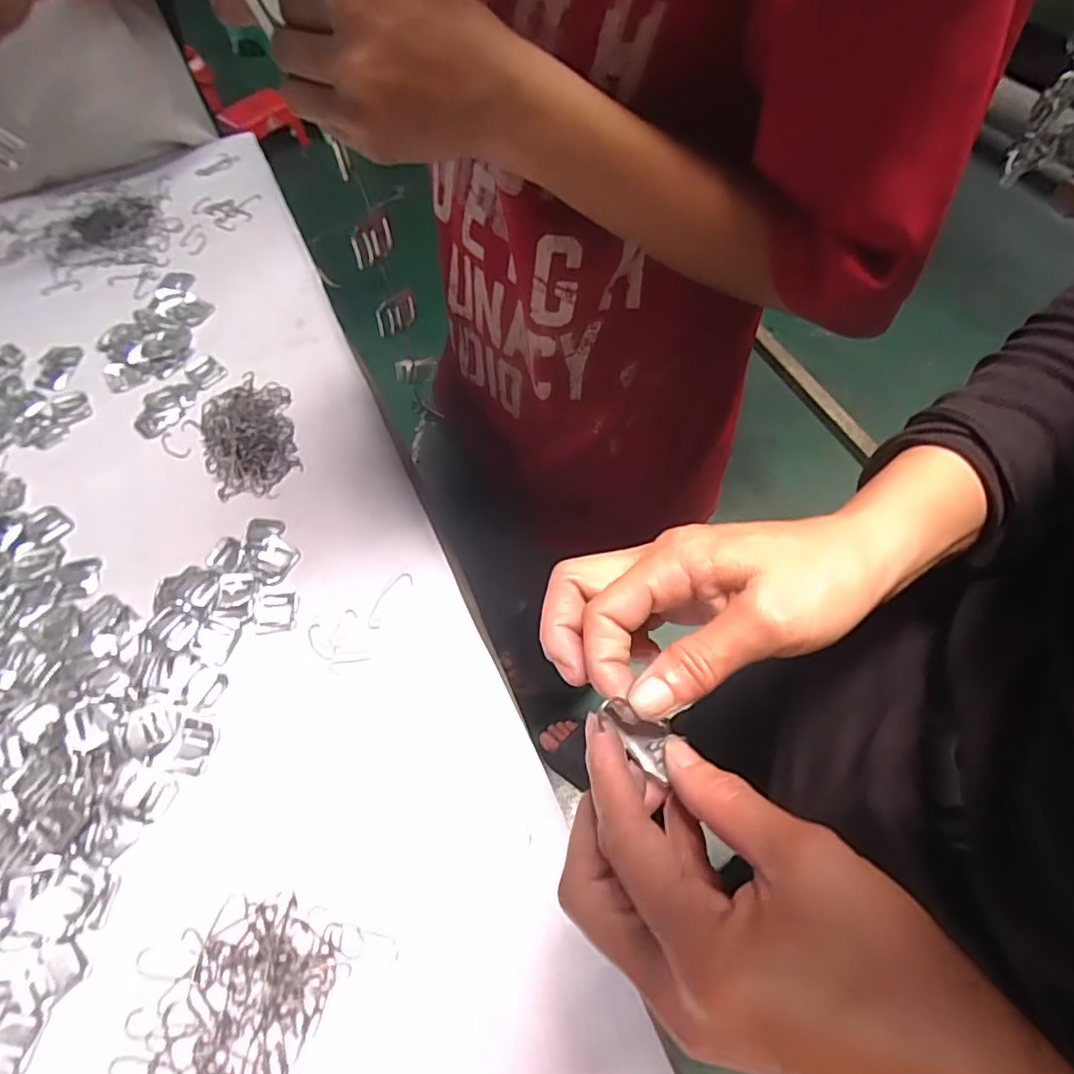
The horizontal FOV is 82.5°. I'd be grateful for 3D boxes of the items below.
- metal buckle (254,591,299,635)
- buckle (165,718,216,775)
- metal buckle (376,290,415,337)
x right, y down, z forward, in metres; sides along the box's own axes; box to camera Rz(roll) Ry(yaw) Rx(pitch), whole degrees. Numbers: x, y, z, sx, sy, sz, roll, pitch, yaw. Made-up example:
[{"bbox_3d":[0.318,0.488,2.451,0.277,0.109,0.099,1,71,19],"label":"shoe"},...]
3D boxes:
[{"bbox_3d":[-0.199,0.057,0.467,0.031,0.004,0.033,-8,60,-3],"label":"metal buckle"},{"bbox_3d":[-0.237,0.144,0.421,0.023,0.004,0.035,4,60,4],"label":"buckle"},{"bbox_3d":[-0.106,-0.168,0.458,0.033,0.030,0.007,-36,64,-19],"label":"metal buckle"}]

